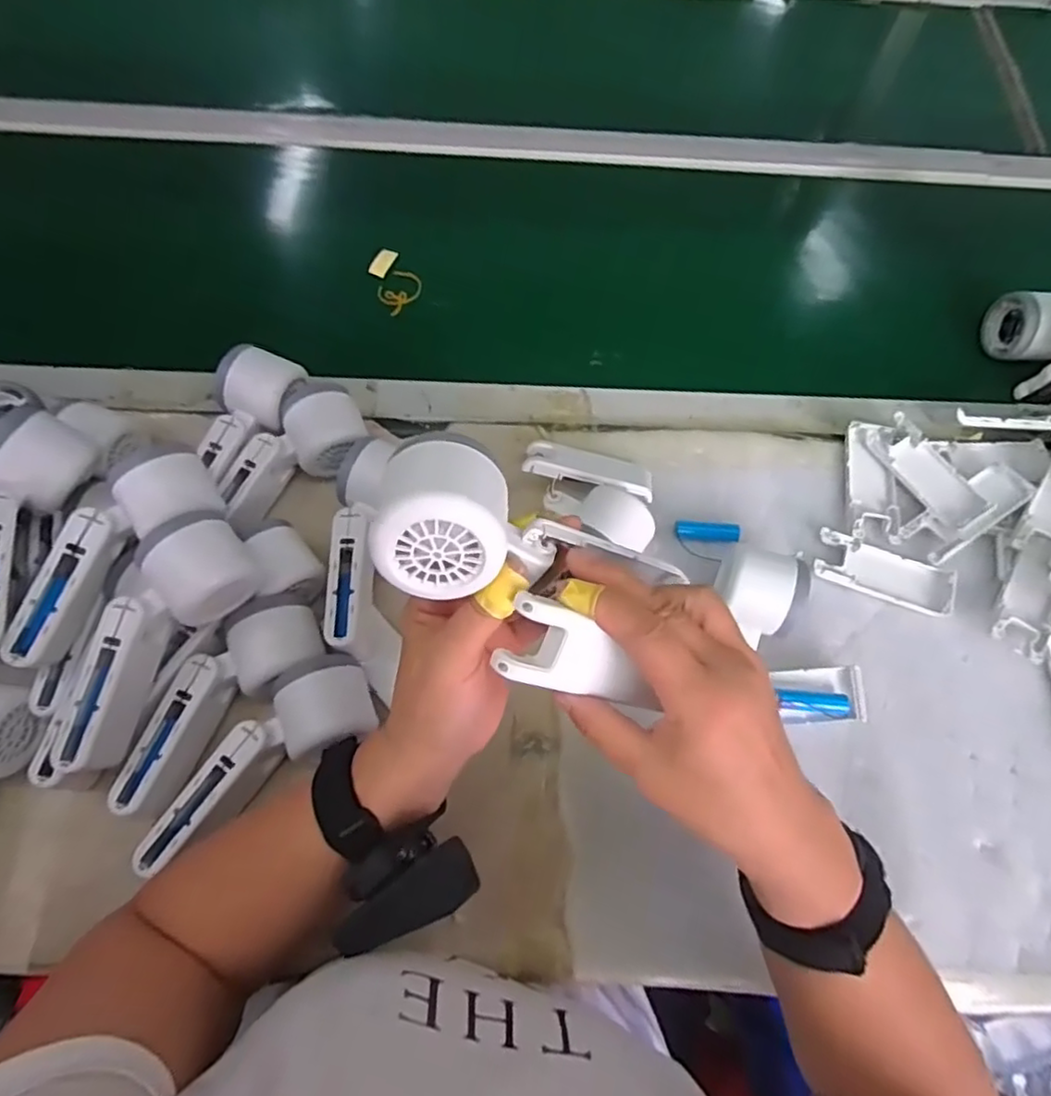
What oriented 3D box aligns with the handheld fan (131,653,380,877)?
[{"bbox_3d":[-0.176,0.134,0.423,0.162,0.053,0.068,-28,71,-14],"label":"handheld fan"}]

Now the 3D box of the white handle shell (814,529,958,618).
[{"bbox_3d":[0.285,0.021,0.513,0.106,0.012,0.042,22,67,7],"label":"white handle shell"}]

